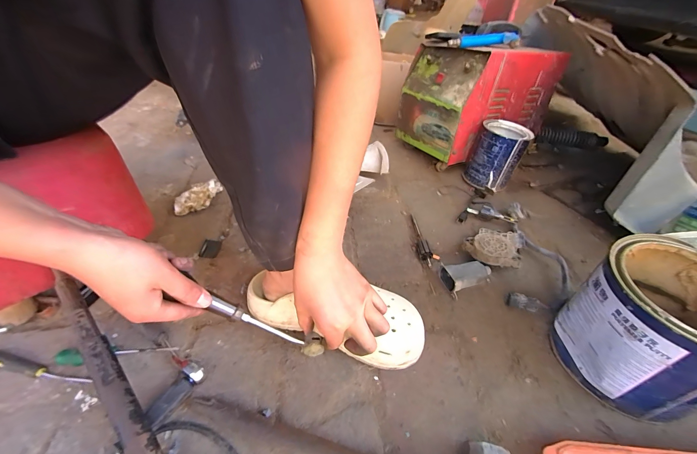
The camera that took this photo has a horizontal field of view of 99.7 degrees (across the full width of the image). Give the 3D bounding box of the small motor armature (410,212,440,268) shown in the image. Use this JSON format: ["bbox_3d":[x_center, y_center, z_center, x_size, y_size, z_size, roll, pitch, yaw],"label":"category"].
[{"bbox_3d":[0.143,0.017,0.558,0.032,0.016,0.135,-1,42,-4],"label":"small motor armature"}]

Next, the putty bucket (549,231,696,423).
[{"bbox_3d":[0.357,0.111,0.336,0.156,0.185,0.156,-15,45,-18],"label":"putty bucket"}]

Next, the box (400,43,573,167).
[{"bbox_3d":[0.322,-0.346,0.760,0.327,0.216,0.243,-22,46,-26],"label":"box"}]

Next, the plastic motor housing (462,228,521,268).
[{"bbox_3d":[0.249,0.039,0.518,0.085,0.035,0.084,12,43,11],"label":"plastic motor housing"}]

